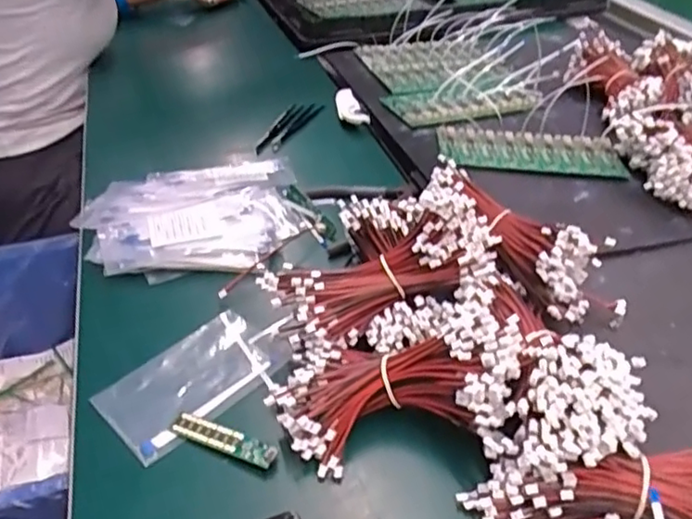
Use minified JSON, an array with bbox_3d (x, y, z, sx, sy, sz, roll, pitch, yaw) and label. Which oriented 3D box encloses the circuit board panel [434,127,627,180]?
[{"bbox_3d":[0.205,-0.120,0.696,0.196,0.015,0.092,-1,39,0],"label":"circuit board panel"}]

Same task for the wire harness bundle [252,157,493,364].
[{"bbox_3d":[0.033,0.004,0.480,0.175,0.071,0.066,-28,44,-6],"label":"wire harness bundle"}]

